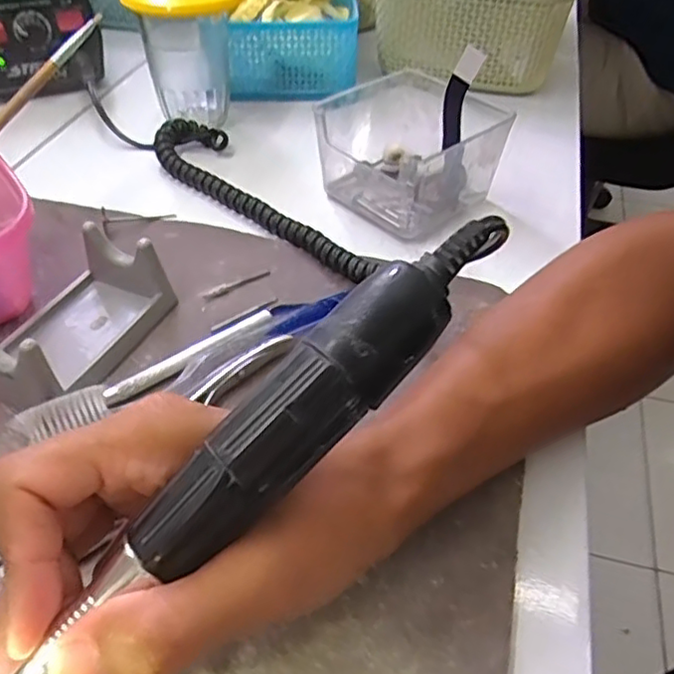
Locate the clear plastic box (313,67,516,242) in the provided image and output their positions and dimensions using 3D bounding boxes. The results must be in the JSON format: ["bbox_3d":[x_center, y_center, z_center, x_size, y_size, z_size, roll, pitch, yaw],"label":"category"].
[{"bbox_3d":[0.048,-0.126,0.434,0.110,0.064,0.098,32,52,29],"label":"clear plastic box"}]

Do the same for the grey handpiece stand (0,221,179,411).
[{"bbox_3d":[-0.133,-0.011,0.322,0.057,0.039,0.098,17,46,16],"label":"grey handpiece stand"}]

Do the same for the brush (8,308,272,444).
[{"bbox_3d":[-0.088,0.014,0.313,0.128,0.019,0.020,-31,52,-29],"label":"brush"}]

